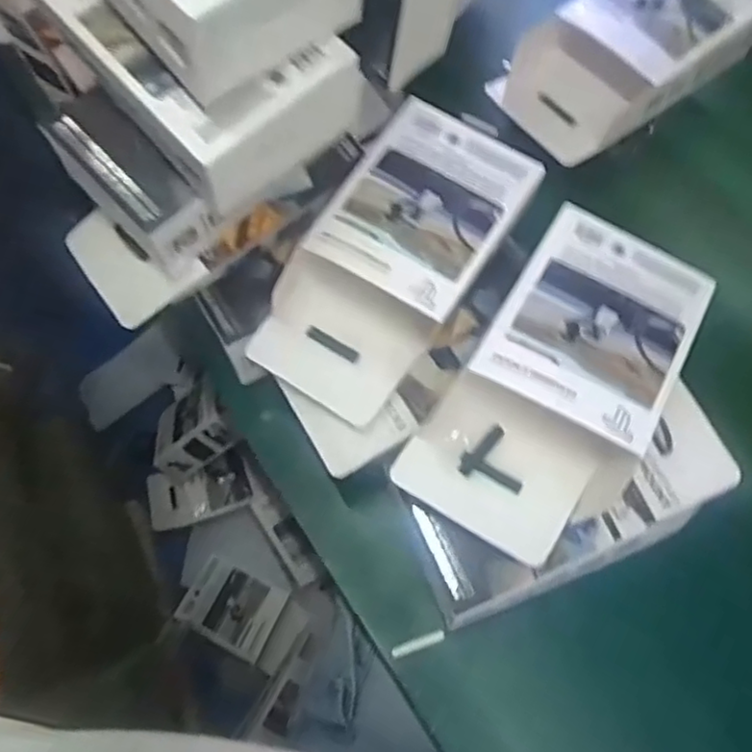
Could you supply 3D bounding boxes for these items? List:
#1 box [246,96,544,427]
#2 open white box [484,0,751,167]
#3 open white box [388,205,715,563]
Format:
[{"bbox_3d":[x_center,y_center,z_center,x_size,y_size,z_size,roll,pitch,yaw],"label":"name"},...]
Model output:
[{"bbox_3d":[0.018,-0.095,0.561,0.141,0.082,0.254,33,71,15],"label":"box"},{"bbox_3d":[0.254,-0.327,0.669,0.250,0.082,0.143,-30,69,-11],"label":"open white box"},{"bbox_3d":[0.143,0.008,0.513,0.140,0.089,0.254,32,71,15],"label":"open white box"}]

